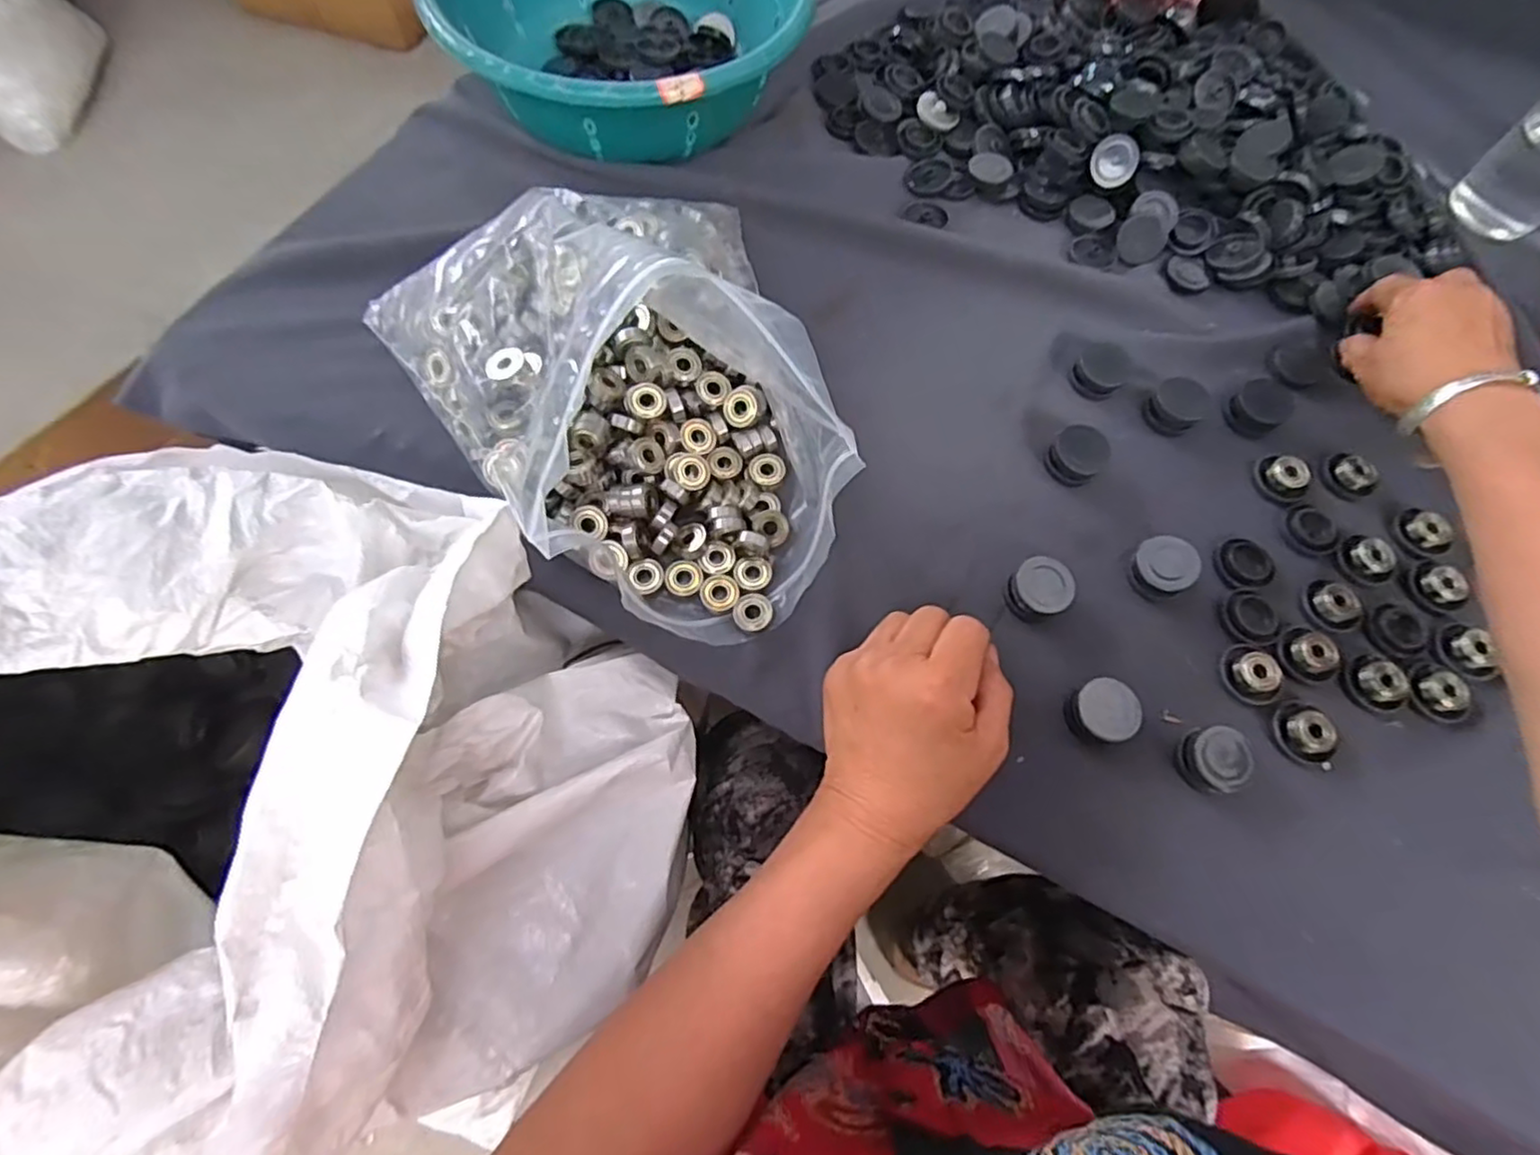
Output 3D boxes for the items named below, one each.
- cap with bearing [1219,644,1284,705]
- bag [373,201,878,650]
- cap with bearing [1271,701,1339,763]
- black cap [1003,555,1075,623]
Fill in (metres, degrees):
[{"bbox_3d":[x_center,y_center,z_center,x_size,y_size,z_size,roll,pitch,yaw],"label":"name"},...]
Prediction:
[{"bbox_3d":[0.269,0.052,0.375,0.033,0.009,0.033,1,68,-2],"label":"cap with bearing"},{"bbox_3d":[-0.067,-0.107,0.388,0.207,0.080,0.278,-31,73,-14],"label":"bag"},{"bbox_3d":[0.288,0.080,0.363,0.028,0.011,0.032,33,71,10],"label":"cap with bearing"},{"bbox_3d":[0.152,0.007,0.386,0.035,0.018,0.032,1,68,-2],"label":"black cap"}]

